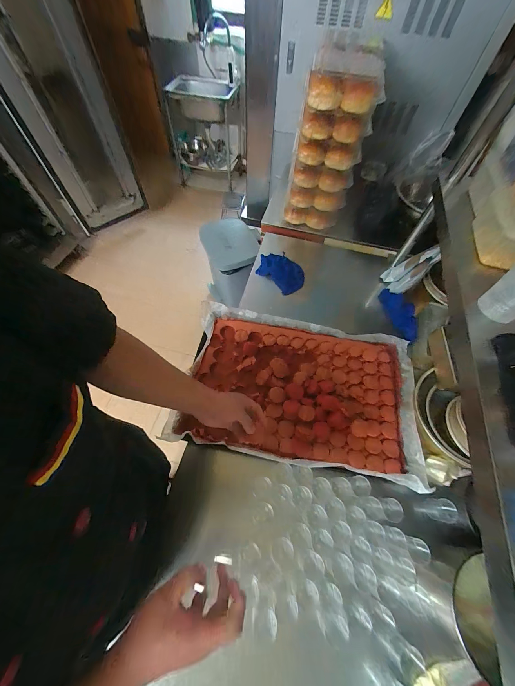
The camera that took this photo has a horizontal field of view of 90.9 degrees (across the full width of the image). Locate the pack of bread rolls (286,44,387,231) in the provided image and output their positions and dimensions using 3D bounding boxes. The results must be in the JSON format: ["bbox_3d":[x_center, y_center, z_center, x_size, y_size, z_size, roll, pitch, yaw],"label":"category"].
[{"bbox_3d":[0.233,-0.665,0.875,0.223,0.452,0.181,5,61,1],"label":"pack of bread rolls"}]

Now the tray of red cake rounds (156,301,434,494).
[{"bbox_3d":[0.116,0.112,0.697,0.601,0.039,0.397,10,61,3],"label":"tray of red cake rounds"}]

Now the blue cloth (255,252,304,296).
[{"bbox_3d":[0.090,-0.266,0.949,0.179,0.015,0.131,40,77,6],"label":"blue cloth"}]

